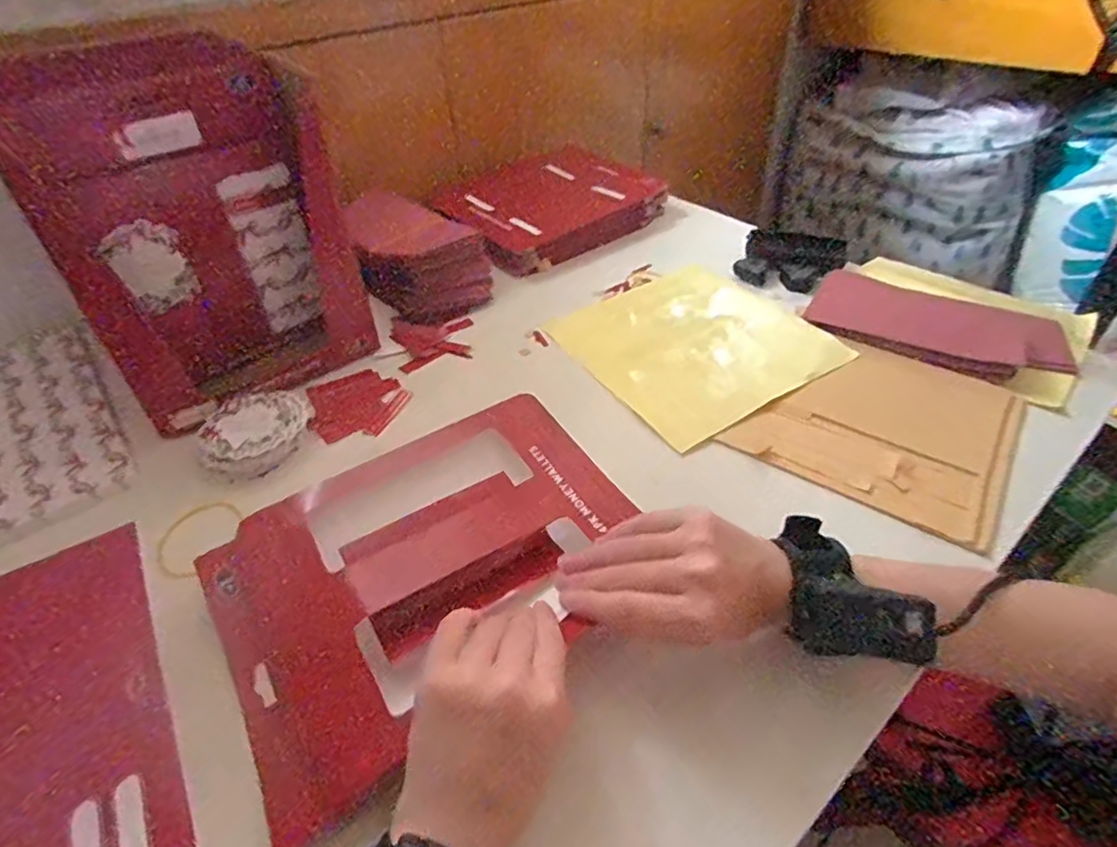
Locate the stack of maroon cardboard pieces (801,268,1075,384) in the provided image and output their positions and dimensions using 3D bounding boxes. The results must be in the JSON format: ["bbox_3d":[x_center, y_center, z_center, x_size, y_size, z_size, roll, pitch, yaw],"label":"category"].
[{"bbox_3d":[0.370,-0.105,0.581,0.220,0.022,0.136,23,48,27],"label":"stack of maroon cardboard pieces"}]

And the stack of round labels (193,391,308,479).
[{"bbox_3d":[-0.244,0.006,0.479,0.075,0.020,0.085,2,42,6],"label":"stack of round labels"}]

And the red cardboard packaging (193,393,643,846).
[{"bbox_3d":[-0.079,0.088,0.381,0.255,0.040,0.183,-27,46,-24],"label":"red cardboard packaging"}]

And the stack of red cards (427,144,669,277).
[{"bbox_3d":[-0.006,-0.287,0.783,0.278,0.058,0.185,-31,48,-28],"label":"stack of red cards"}]

